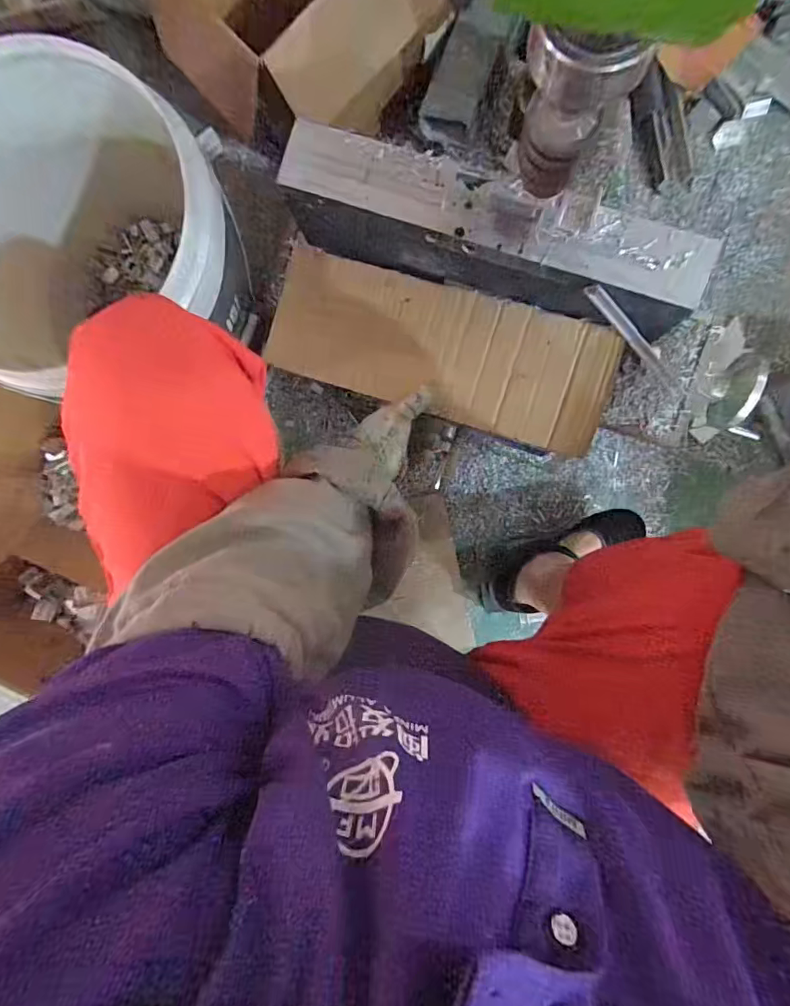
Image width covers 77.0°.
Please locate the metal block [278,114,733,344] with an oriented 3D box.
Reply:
[{"bbox_3d":[0.090,-0.263,0.499,0.408,0.104,0.084,20,93,3],"label":"metal block"}]

